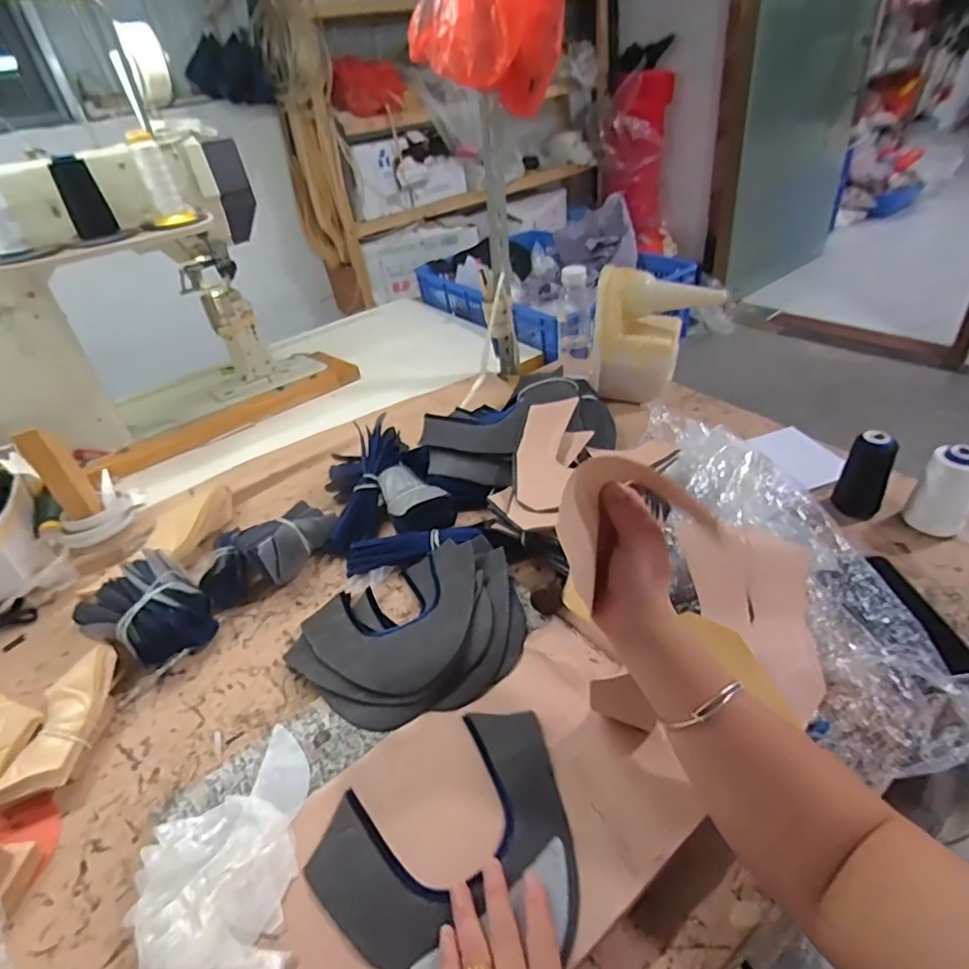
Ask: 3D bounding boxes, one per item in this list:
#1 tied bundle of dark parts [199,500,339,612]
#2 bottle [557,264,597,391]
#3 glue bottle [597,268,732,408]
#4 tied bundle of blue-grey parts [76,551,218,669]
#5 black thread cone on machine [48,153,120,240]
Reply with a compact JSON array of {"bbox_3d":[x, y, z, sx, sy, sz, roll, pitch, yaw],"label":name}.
[{"bbox_3d":[-0.267,0.081,0.706,0.167,0.070,0.101,-23,40,-18],"label":"tied bundle of dark parts"},{"bbox_3d":[0.165,-0.276,0.984,0.076,0.187,0.062,4,39,15],"label":"bottle"},{"bbox_3d":[0.273,-0.234,0.894,0.188,0.183,0.083,3,39,14],"label":"glue bottle"},{"bbox_3d":[-0.375,0.148,0.629,0.103,0.079,0.113,26,49,36],"label":"tied bundle of blue-grey parts"},{"bbox_3d":[-0.557,-0.401,0.777,0.051,0.084,0.048,-24,40,-19],"label":"black thread cone on machine"}]

